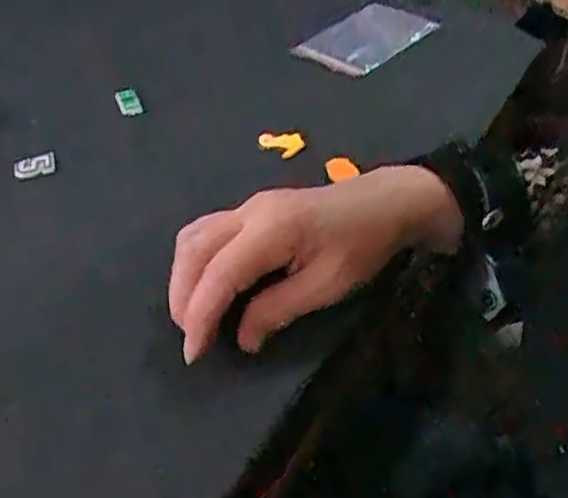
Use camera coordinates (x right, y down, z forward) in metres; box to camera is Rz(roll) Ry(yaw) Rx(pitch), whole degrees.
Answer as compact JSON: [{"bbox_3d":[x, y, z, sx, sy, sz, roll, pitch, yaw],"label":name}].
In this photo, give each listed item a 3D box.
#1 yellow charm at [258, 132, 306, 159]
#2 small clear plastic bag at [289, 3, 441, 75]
[{"bbox_3d":[-0.001,-0.070,0.472,0.030,0.013,0.015,-4,43,-1],"label":"yellow charm"},{"bbox_3d":[0.064,-0.171,0.576,0.105,0.015,0.064,-33,50,-28],"label":"small clear plastic bag"}]

